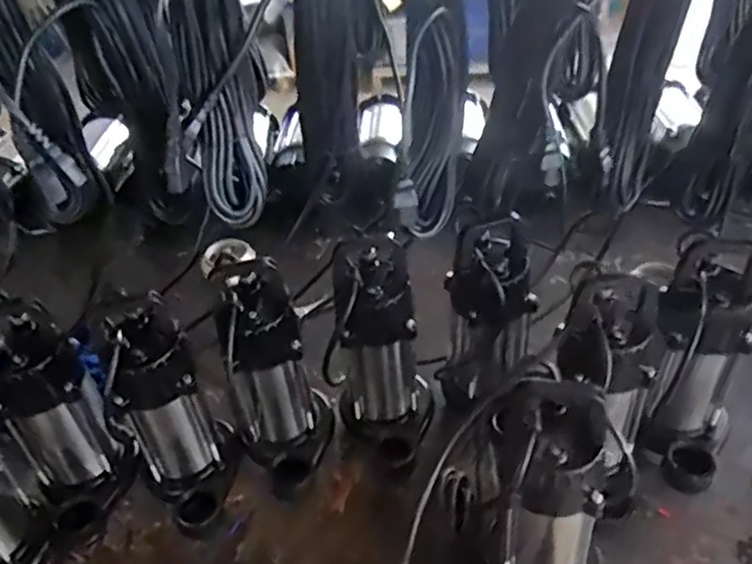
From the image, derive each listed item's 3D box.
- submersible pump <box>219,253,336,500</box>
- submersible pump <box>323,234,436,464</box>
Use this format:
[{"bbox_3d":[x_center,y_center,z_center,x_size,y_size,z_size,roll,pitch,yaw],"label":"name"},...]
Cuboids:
[{"bbox_3d":[-0.113,0.122,0.801,0.117,0.241,0.139,-13,40,-9],"label":"submersible pump"},{"bbox_3d":[0.008,0.077,0.835,0.113,0.252,0.115,12,43,21],"label":"submersible pump"}]

